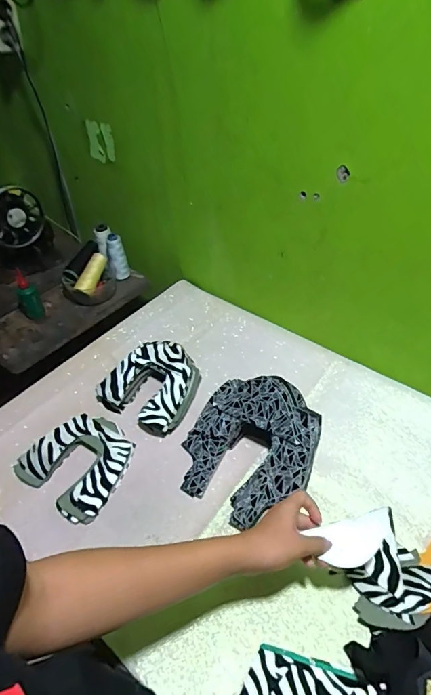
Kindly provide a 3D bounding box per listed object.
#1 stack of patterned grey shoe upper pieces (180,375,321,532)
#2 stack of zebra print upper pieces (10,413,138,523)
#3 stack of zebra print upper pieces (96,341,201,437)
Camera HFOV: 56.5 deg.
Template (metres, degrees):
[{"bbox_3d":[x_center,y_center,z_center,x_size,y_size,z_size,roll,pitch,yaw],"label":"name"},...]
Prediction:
[{"bbox_3d":[0.050,0.147,0.607,0.194,0.099,0.201,9,46,11],"label":"stack of patterned grey shoe upper pieces"},{"bbox_3d":[-0.215,0.181,0.643,0.158,0.028,0.145,24,51,25],"label":"stack of zebra print upper pieces"},{"bbox_3d":[-0.110,0.059,0.730,0.167,0.066,0.160,25,51,25],"label":"stack of zebra print upper pieces"}]

